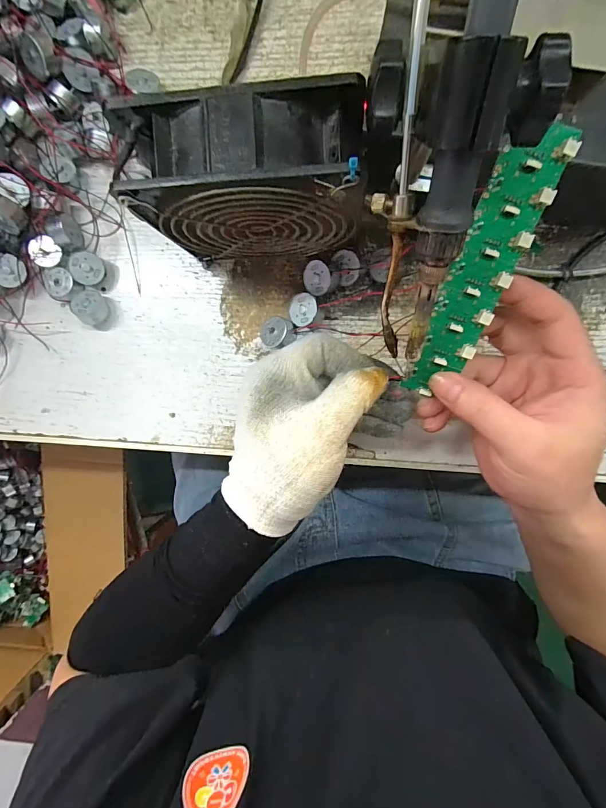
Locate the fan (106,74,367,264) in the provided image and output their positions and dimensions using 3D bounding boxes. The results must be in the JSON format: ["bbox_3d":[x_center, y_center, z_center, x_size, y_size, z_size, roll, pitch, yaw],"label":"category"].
[{"bbox_3d":[-0.026,-0.122,0.225,0.114,0.121,0.043,-1,95,5],"label":"fan"}]

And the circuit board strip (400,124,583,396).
[{"bbox_3d":[0.092,-0.066,0.195,0.031,0.006,0.134,22,113,3],"label":"circuit board strip"}]

